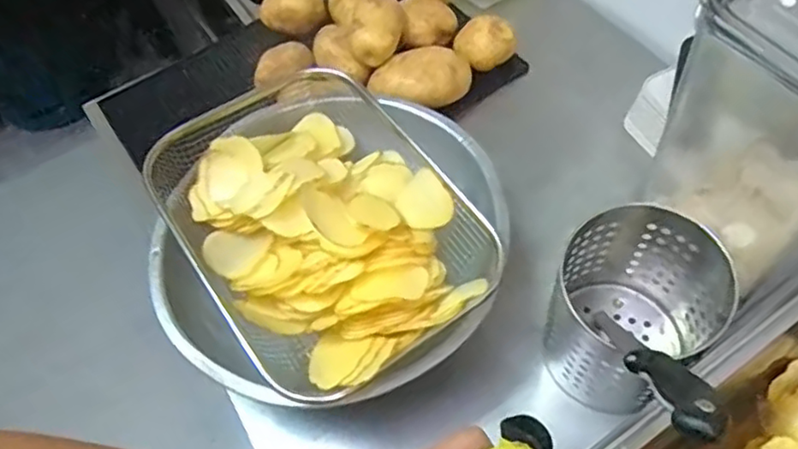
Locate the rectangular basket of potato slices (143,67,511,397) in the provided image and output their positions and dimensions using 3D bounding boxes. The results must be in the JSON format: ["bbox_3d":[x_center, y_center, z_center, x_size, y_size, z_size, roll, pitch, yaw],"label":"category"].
[{"bbox_3d":[-0.063,-0.002,0.550,0.222,0.072,0.287,-32,61,-14],"label":"rectangular basket of potato slices"}]

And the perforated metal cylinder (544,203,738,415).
[{"bbox_3d":[0.183,0.066,0.523,0.118,0.143,0.128,-2,58,3],"label":"perforated metal cylinder"}]

